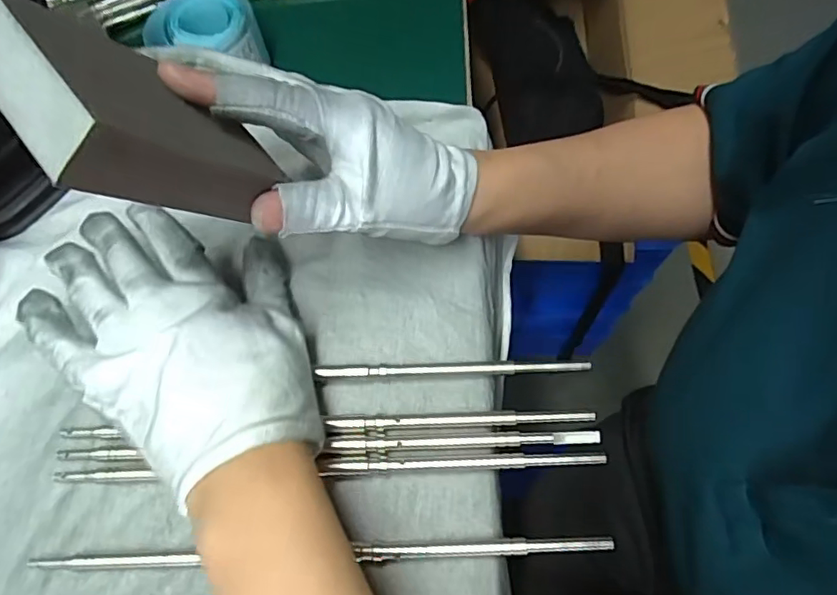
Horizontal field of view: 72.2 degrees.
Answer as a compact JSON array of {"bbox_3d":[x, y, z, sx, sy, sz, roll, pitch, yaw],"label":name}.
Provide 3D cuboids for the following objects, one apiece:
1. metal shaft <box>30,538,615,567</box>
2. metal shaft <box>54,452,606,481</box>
[{"bbox_3d":[-0.045,0.116,0.260,0.260,0.009,0.007,-2,66,1],"label":"metal shaft"},{"bbox_3d":[-0.045,0.081,0.276,0.261,0.008,0.008,-2,66,1],"label":"metal shaft"}]

